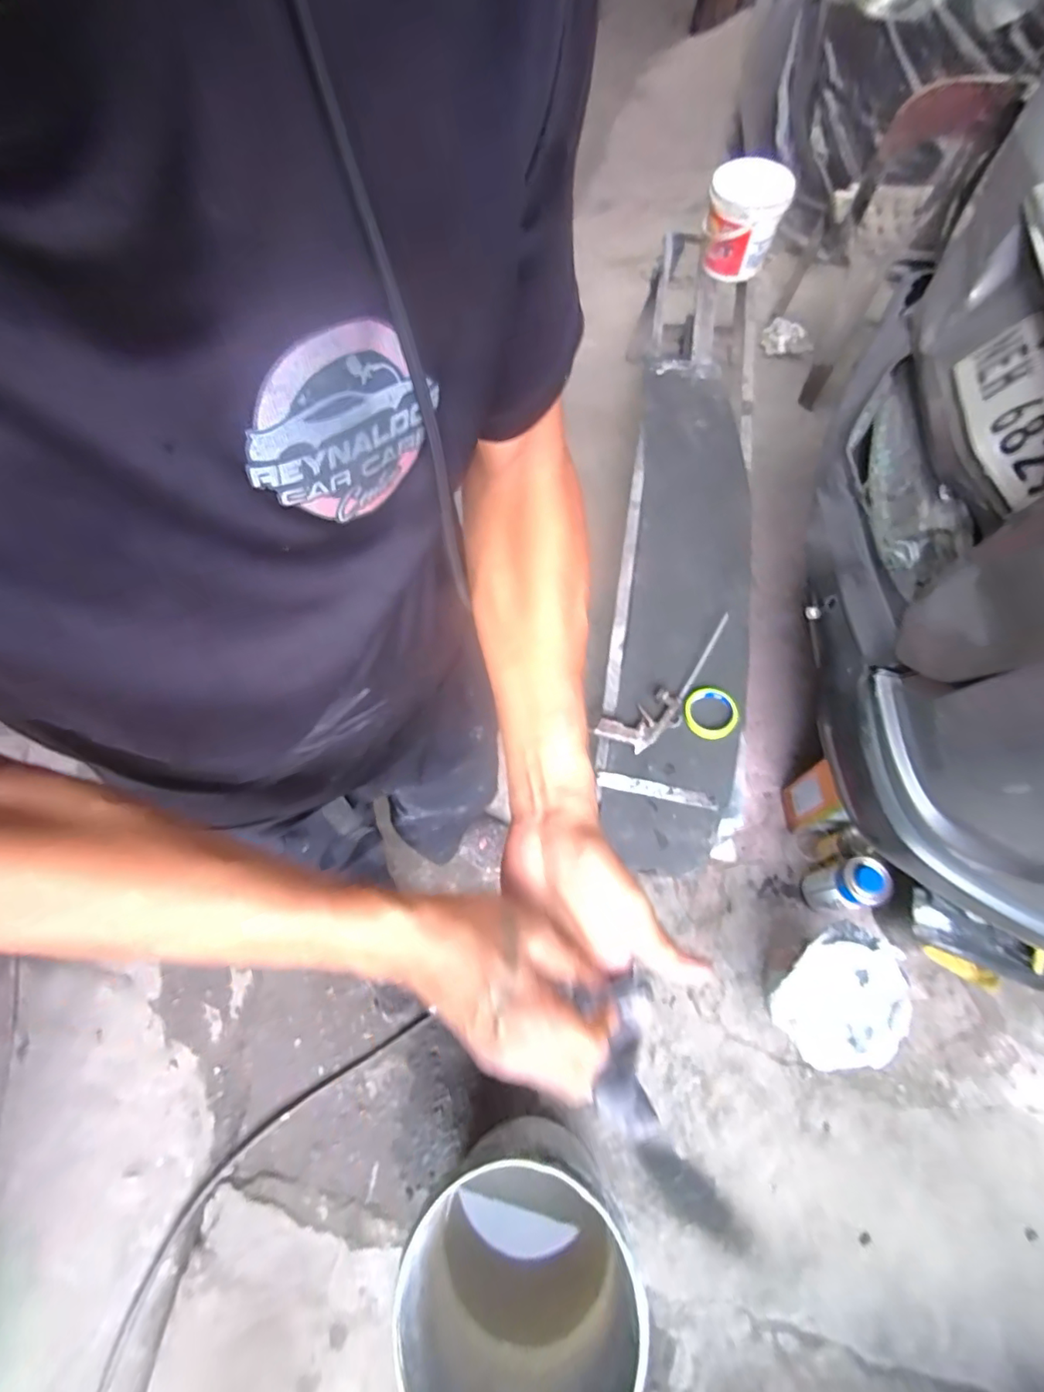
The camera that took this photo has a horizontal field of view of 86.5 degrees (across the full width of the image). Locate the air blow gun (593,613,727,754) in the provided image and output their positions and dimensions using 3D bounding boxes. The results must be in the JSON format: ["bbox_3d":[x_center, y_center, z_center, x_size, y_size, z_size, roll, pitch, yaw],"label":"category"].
[{"bbox_3d":[0.295,-0.016,1.042,0.336,0.029,0.096,-36,68,-13],"label":"air blow gun"}]

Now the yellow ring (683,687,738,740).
[{"bbox_3d":[0.342,0.028,1.009,0.089,0.019,0.099,-14,65,-3],"label":"yellow ring"}]

